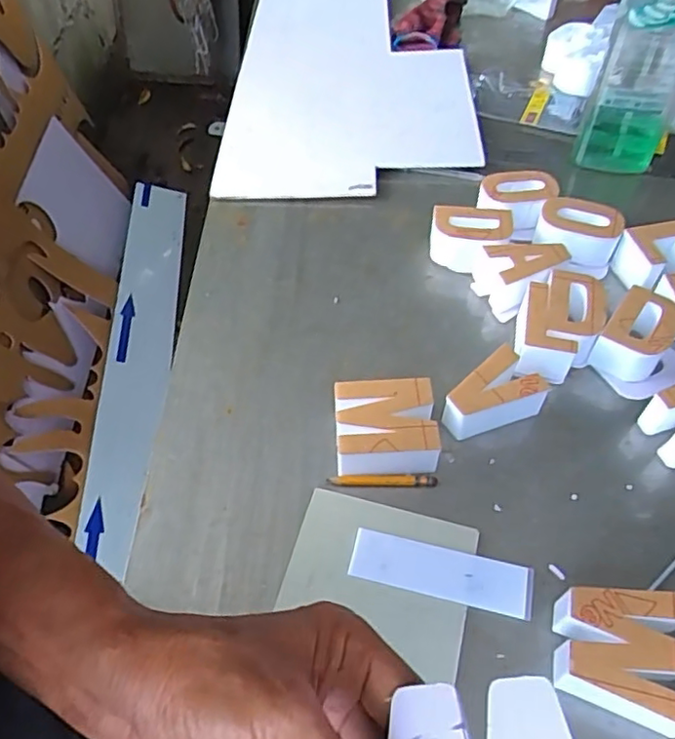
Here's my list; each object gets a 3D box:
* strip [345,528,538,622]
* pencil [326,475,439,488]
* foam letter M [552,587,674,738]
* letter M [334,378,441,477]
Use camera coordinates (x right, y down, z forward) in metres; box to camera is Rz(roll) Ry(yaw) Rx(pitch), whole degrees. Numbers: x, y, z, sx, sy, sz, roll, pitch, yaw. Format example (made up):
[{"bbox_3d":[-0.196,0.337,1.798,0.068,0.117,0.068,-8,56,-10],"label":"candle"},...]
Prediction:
[{"bbox_3d":[0.079,0.155,0.471,0.136,0.006,0.039,11,54,9],"label":"strip"},{"bbox_3d":[0.038,0.094,0.519,0.091,0.006,0.008,0,53,1],"label":"pencil"},{"bbox_3d":[0.193,0.196,0.416,0.086,0.045,0.084,7,54,7],"label":"foam letter M"},{"bbox_3d":[0.041,0.051,0.528,0.082,0.046,0.070,-2,53,0],"label":"letter M"}]

